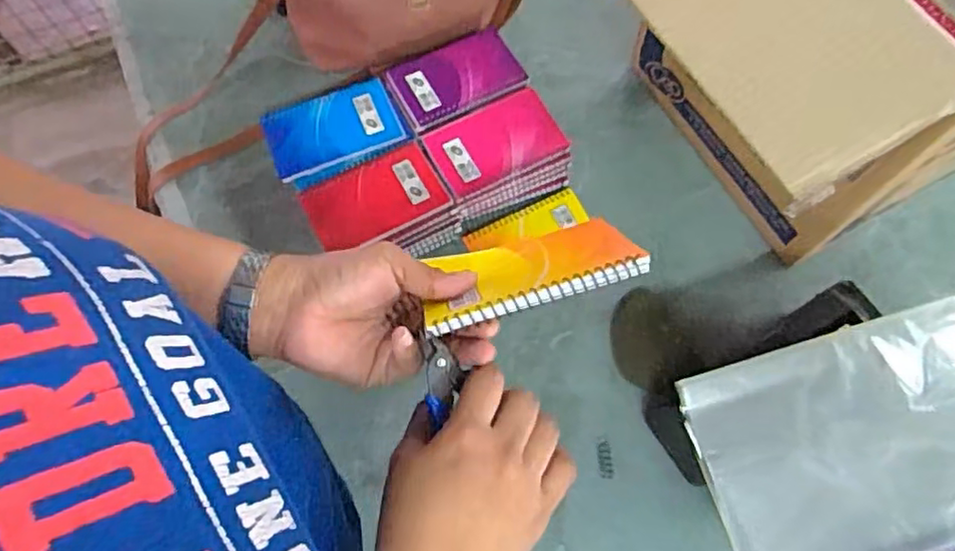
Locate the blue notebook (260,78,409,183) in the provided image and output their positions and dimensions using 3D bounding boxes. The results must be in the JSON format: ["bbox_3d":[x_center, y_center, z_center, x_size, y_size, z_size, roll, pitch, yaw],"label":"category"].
[{"bbox_3d":[-0.148,-0.148,0.659,0.131,0.021,0.078,-21,69,-7],"label":"blue notebook"}]

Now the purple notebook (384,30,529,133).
[{"bbox_3d":[-0.020,-0.210,0.683,0.135,0.013,0.084,-26,70,-9],"label":"purple notebook"}]

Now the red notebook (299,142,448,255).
[{"bbox_3d":[-0.102,-0.075,0.636,0.131,0.013,0.084,-23,70,-8],"label":"red notebook"}]

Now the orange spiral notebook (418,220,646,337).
[{"bbox_3d":[0.029,-0.004,0.388,0.126,0.012,0.078,-17,25,1],"label":"orange spiral notebook"}]

